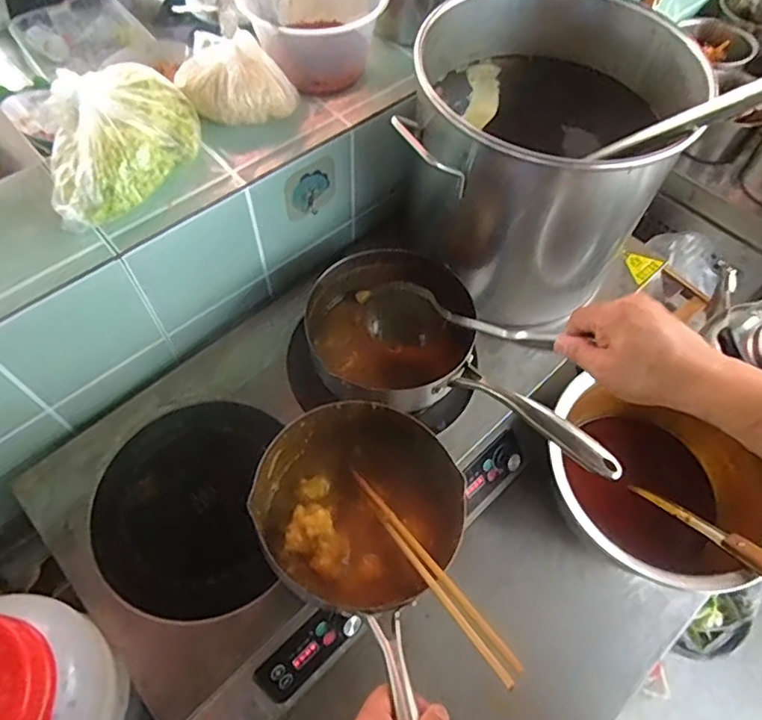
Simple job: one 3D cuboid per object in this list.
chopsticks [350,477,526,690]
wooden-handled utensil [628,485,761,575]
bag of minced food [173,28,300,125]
[{"bbox_3d":[0.039,0.183,0.506,0.019,0.010,0.239,-30,43,-17],"label":"chopsticks"},{"bbox_3d":[0.391,0.204,0.645,0.019,0.026,0.249,-24,23,-15],"label":"wooden-handled utensil"},{"bbox_3d":[-0.159,-0.309,0.622,0.118,0.064,0.076,-30,65,-18],"label":"bag of minced food"}]

